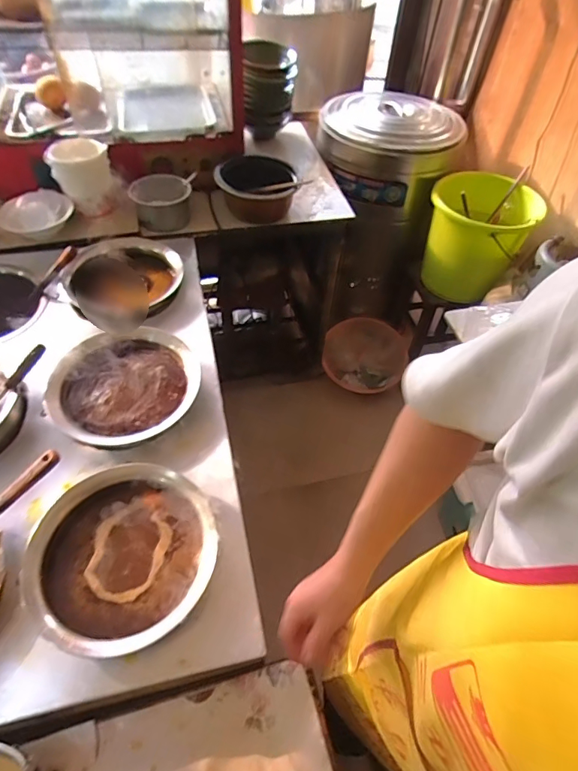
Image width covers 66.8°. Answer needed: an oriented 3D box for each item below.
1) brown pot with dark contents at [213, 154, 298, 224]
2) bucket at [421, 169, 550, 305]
[{"bbox_3d":[-0.088,-0.525,1.195,0.217,0.112,0.202,1,52,-3],"label":"brown pot with dark contents"},{"bbox_3d":[0.597,-0.469,1.441,0.307,0.331,0.348,32,57,20],"label":"bucket"}]

